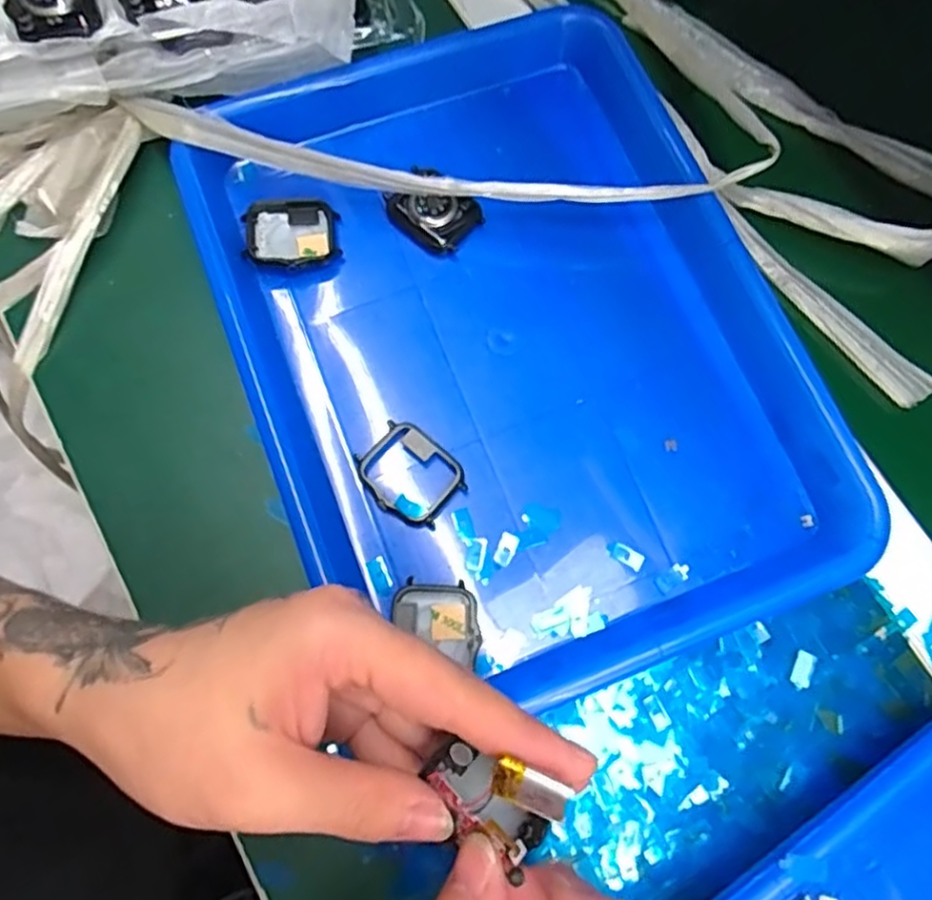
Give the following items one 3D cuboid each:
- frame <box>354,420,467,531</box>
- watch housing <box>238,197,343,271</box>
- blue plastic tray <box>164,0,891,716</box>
[{"bbox_3d":[-0.026,0.012,0.318,0.048,0.009,0.039,43,78,9],"label":"frame"},{"bbox_3d":[-0.090,-0.111,0.345,0.047,0.010,0.038,-11,76,-4],"label":"watch housing"},{"bbox_3d":[0.024,-0.057,0.328,0.253,0.032,0.320,-21,77,-6],"label":"blue plastic tray"}]

